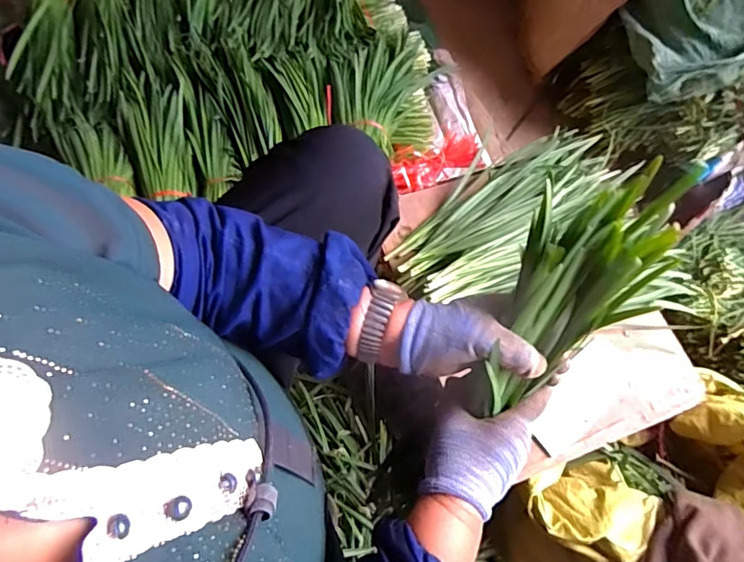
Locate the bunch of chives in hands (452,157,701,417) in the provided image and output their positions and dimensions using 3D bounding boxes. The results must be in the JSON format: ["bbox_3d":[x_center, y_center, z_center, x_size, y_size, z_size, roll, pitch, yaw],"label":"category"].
[{"bbox_3d":[0.146,0.018,0.384,0.103,0.066,0.240,35,114,11],"label":"bunch of chives in hands"}]

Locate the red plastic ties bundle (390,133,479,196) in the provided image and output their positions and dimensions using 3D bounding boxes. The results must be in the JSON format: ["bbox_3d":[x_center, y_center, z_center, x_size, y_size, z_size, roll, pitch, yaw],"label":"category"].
[{"bbox_3d":[0.102,-0.189,0.782,0.142,0.040,0.049,-23,70,-12],"label":"red plastic ties bundle"}]

